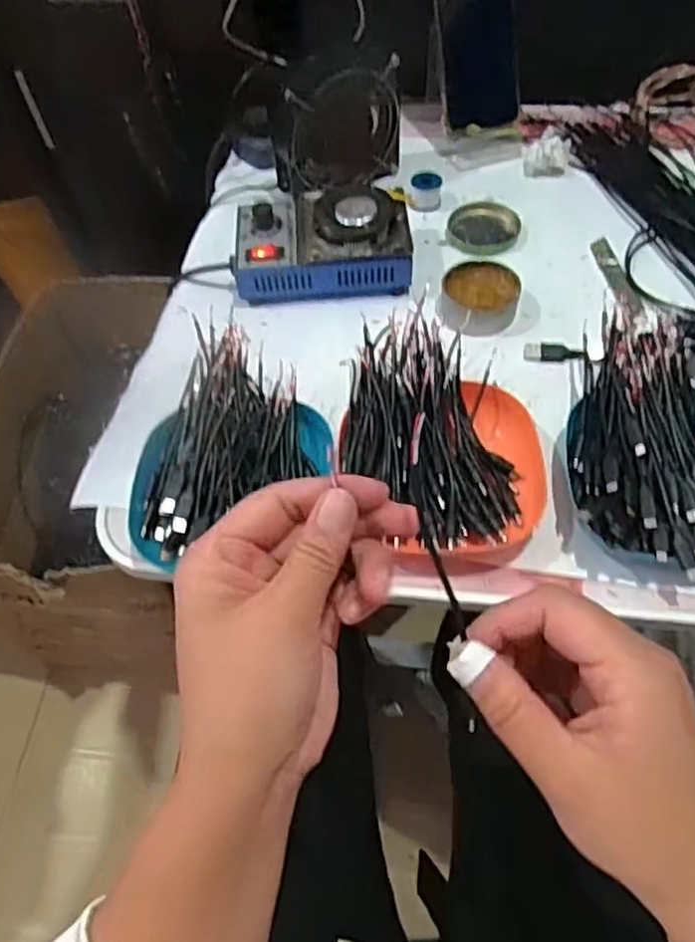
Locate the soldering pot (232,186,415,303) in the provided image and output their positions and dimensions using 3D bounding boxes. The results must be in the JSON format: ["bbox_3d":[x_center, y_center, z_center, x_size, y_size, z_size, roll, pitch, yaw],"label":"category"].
[{"bbox_3d":[-0.021,-0.198,0.598,0.149,0.066,0.088,-1,58,3],"label":"soldering pot"}]

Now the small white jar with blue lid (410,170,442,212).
[{"bbox_3d":[0.074,-0.264,0.650,0.028,0.025,0.028,-2,58,2],"label":"small white jar with blue lid"}]

